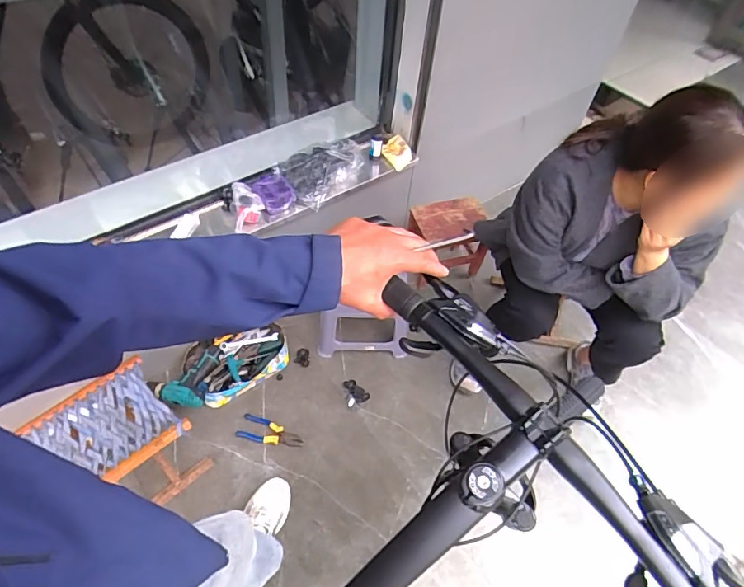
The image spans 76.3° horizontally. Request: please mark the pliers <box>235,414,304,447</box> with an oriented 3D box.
[{"bbox_3d":[-0.302,0.417,1.415,0.195,0.015,0.069,15,52,6],"label":"pliers"}]

